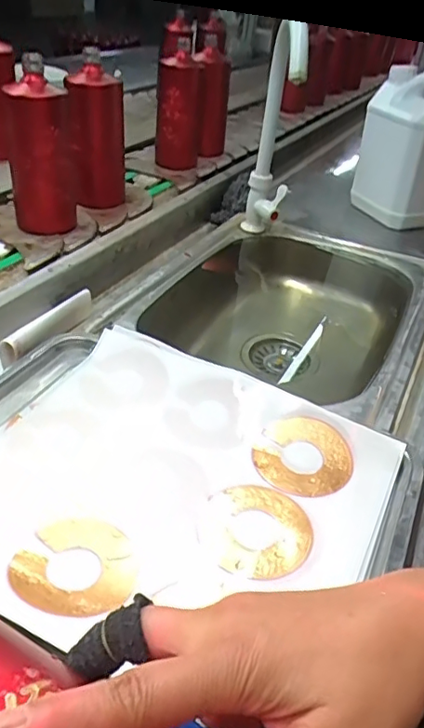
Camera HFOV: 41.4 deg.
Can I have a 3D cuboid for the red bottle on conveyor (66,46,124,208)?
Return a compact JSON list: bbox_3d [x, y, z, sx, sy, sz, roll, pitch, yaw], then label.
[{"bbox_3d":[-0.175,-0.346,0.852,0.080,0.192,0.083,-1,37,-12],"label":"red bottle on conveyor"}]

